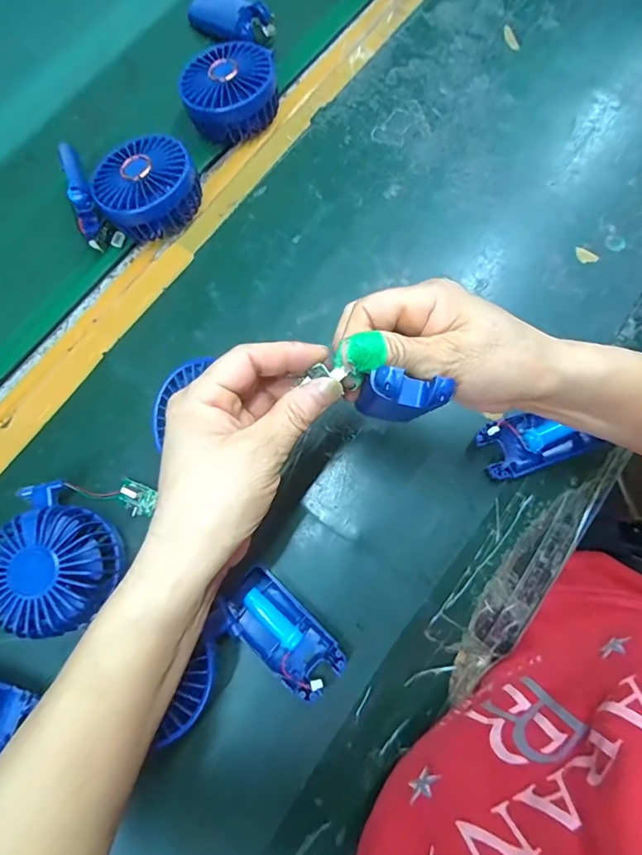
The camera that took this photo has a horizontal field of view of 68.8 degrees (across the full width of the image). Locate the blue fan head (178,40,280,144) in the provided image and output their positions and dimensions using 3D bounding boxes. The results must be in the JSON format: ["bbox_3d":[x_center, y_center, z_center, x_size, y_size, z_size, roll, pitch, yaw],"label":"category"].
[{"bbox_3d":[-0.084,-0.312,0.438,0.084,0.039,0.085,0,77,1],"label":"blue fan head"}]

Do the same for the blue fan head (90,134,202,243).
[{"bbox_3d":[-0.150,-0.208,0.411,0.085,0.042,0.085,0,77,1],"label":"blue fan head"}]

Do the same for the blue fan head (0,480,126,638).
[{"bbox_3d":[-0.181,0.095,0.326,0.084,0.042,0.087,0,77,1],"label":"blue fan head"}]

